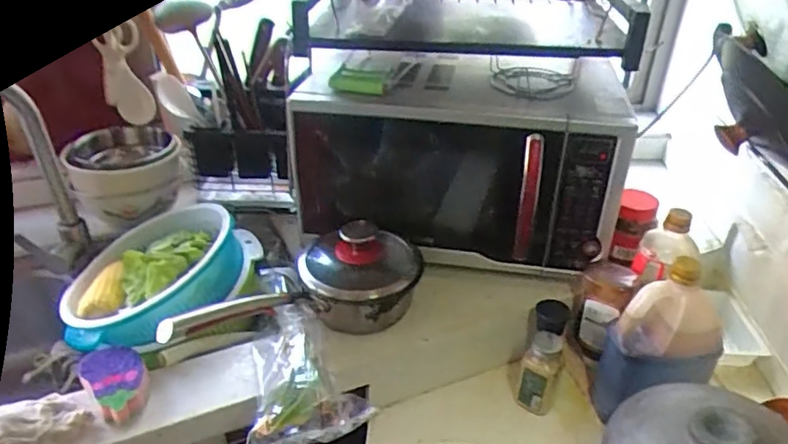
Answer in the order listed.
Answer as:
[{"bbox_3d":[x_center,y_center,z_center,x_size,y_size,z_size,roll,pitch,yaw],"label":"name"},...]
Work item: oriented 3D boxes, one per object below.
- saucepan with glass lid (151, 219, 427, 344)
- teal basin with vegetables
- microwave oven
[{"bbox_3d":[-0.133,0.076,0.822,0.361,0.118,0.175,-11,34,-18],"label":"saucepan with glass lid"},{"bbox_3d":[-0.360,0.083,0.906,0.272,0.100,0.272,-13,35,9],"label":"teal basin with vegetables"},{"bbox_3d":[0.102,-0.132,0.971,0.479,0.260,0.297,6,33,8],"label":"microwave oven"}]

